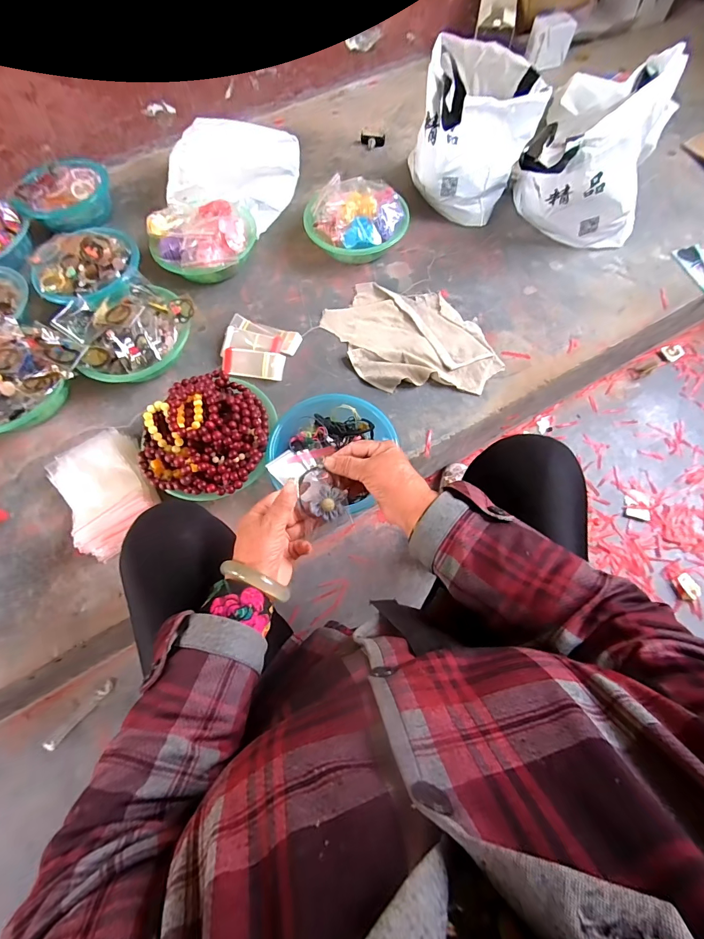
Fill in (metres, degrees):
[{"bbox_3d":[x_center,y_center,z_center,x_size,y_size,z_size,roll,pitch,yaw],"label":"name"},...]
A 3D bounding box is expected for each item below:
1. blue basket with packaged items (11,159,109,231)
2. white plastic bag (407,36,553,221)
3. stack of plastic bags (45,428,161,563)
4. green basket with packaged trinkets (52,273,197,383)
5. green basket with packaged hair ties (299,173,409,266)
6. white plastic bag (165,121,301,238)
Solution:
[{"bbox_3d":[-0.714,-0.687,0.968,0.217,0.069,0.188,-25,69,-8],"label":"blue basket with packaged items"},{"bbox_3d":[0.302,-0.816,0.916,0.236,0.243,0.300,27,71,12],"label":"white plastic bag"},{"bbox_3d":[-0.436,0.035,0.687,0.142,0.074,0.223,-34,71,-11],"label":"stack of plastic bags"},{"bbox_3d":[-0.456,-0.279,0.793,0.223,0.095,0.230,-1,68,2],"label":"green basket with packaged trinkets"},{"bbox_3d":[0.000,-0.591,0.906,0.219,0.108,0.234,-27,69,-9],"label":"green basket with packaged hair ties"},{"bbox_3d":[-0.297,-0.759,0.980,0.281,0.097,0.349,10,68,6],"label":"white plastic bag"}]

